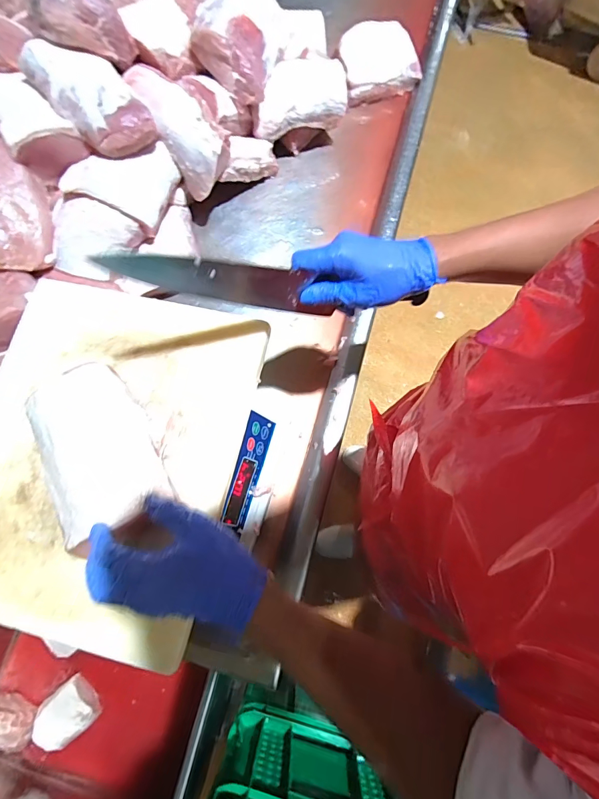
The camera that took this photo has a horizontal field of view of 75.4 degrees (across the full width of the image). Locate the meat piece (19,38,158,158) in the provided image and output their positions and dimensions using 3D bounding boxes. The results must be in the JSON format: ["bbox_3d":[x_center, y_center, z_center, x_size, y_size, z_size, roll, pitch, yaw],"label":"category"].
[{"bbox_3d":[-0.302,-0.442,0.563,0.101,0.061,0.200,-42,76,-10],"label":"meat piece"}]

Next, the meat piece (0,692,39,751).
[{"bbox_3d":[-0.779,0.845,1.011,0.166,0.072,0.105,21,75,8],"label":"meat piece"}]

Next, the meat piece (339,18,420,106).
[{"bbox_3d":[0.150,-0.665,0.767,0.148,0.072,0.117,-20,73,-4],"label":"meat piece"}]

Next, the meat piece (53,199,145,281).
[{"bbox_3d":[-0.313,-0.239,0.591,0.116,0.068,0.097,10,74,5],"label":"meat piece"}]

